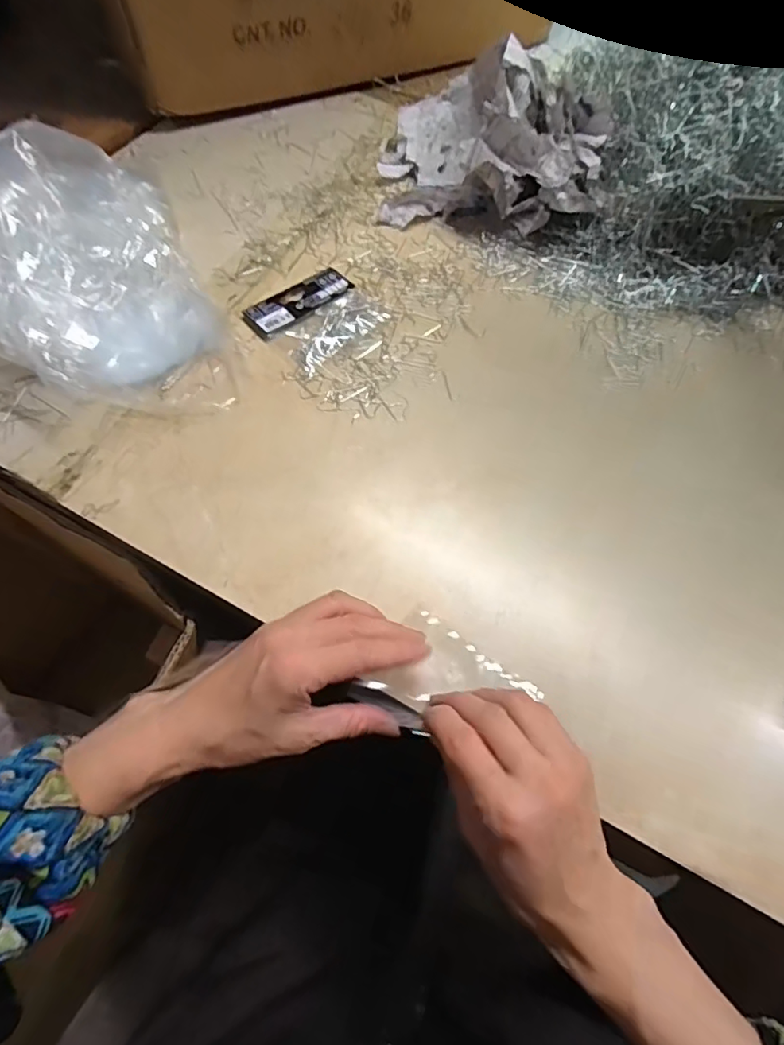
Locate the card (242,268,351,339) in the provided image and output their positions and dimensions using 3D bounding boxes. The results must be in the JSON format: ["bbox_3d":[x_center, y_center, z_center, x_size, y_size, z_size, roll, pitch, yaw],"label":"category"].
[{"bbox_3d":[-0.085,-0.202,0.485,0.102,0.007,0.039,-38,70,-17],"label":"card"}]

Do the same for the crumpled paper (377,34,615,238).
[{"bbox_3d":[0.092,-0.379,0.520,0.203,0.109,0.179,2,64,0],"label":"crumpled paper"}]

